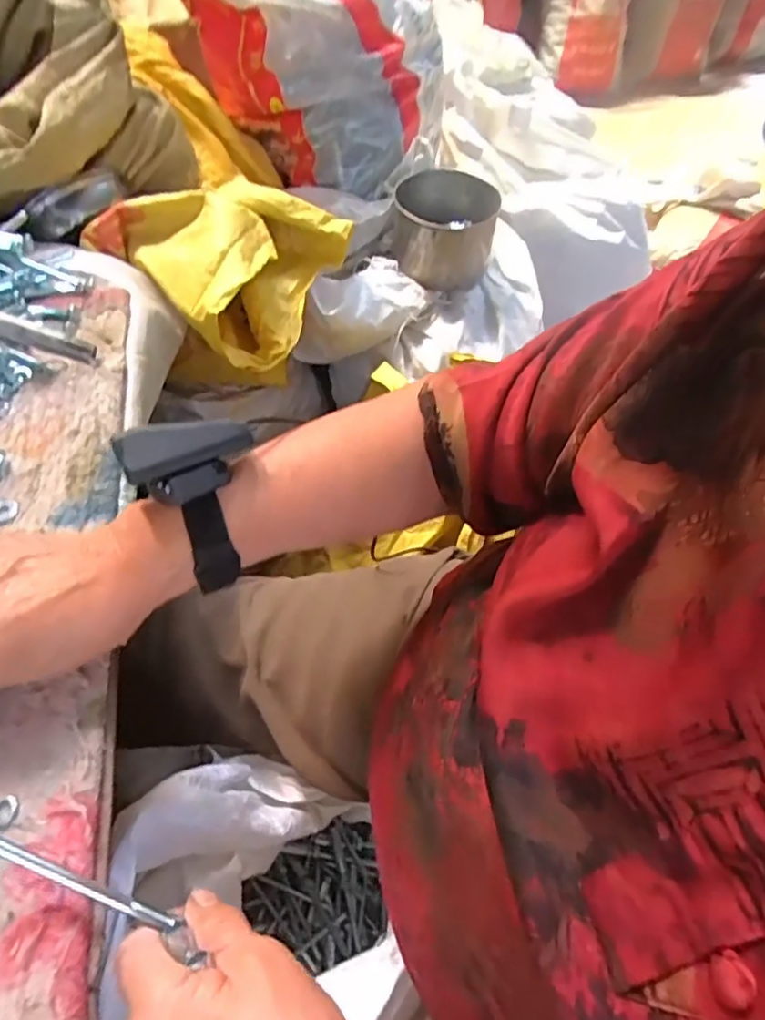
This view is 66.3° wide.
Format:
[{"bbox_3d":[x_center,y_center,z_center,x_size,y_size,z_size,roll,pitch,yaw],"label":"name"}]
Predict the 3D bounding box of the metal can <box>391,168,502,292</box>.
[{"bbox_3d":[0.084,-0.380,0.800,0.135,0.112,0.153,5,55,2],"label":"metal can"}]

